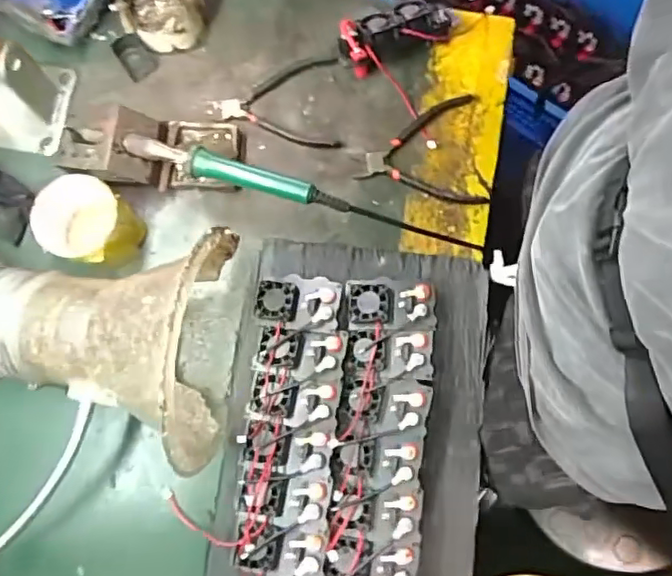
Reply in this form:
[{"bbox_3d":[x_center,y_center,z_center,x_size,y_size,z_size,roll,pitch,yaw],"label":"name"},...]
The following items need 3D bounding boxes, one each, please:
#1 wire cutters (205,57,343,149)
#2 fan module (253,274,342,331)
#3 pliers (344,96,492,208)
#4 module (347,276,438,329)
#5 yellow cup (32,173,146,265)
[{"bbox_3d":[-0.070,-0.206,0.657,0.144,0.009,0.107,-3,79,-1],"label":"wire cutters"},{"bbox_3d":[-0.039,0.013,0.611,0.087,0.029,0.052,8,79,1],"label":"fan module"},{"bbox_3d":[0.089,-0.145,0.646,0.142,0.011,0.122,-7,79,-2],"label":"pliers"},{"bbox_3d":[0.057,0.014,0.612,0.088,0.027,0.052,4,79,0],"label":"module"},{"bbox_3d":[-0.250,-0.063,0.599,0.087,0.071,0.081,0,79,-1],"label":"yellow cup"}]

